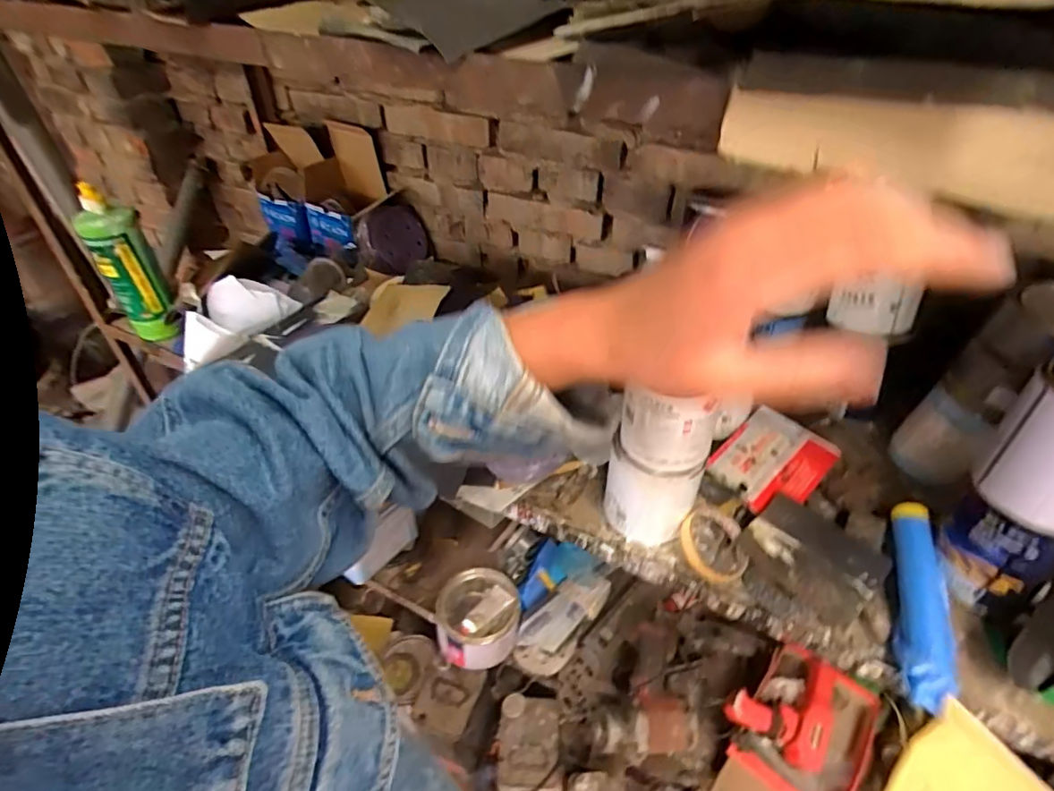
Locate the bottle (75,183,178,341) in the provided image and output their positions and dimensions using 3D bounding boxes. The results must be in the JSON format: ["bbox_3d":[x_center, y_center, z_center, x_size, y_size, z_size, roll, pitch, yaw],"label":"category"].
[{"bbox_3d":[-0.659,-0.209,0.893,0.079,0.240,0.067,9,43,16],"label":"bottle"}]

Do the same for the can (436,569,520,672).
[{"bbox_3d":[-0.091,0.407,1.005,0.148,0.088,0.159,-3,41,3],"label":"can"}]

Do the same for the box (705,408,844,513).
[{"bbox_3d":[0.332,0.089,0.733,0.152,0.028,0.120,-33,48,-27],"label":"box"}]

